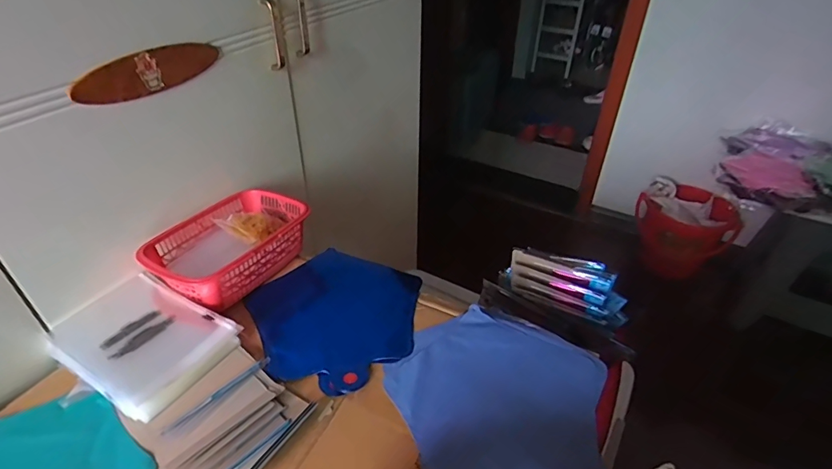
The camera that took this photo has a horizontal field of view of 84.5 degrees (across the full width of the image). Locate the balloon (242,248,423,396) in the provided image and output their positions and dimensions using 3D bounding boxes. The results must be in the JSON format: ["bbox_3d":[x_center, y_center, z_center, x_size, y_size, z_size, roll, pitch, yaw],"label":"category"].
[{"bbox_3d":[-0.110,0.104,0.619,0.231,0.021,0.232,-1,35,0],"label":"balloon"}]

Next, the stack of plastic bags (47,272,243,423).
[{"bbox_3d":[-0.326,0.124,0.541,0.193,0.025,0.143,20,41,24],"label":"stack of plastic bags"}]

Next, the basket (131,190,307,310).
[{"bbox_3d":[-0.265,0.021,0.662,0.151,0.075,0.217,22,42,25],"label":"basket"}]

